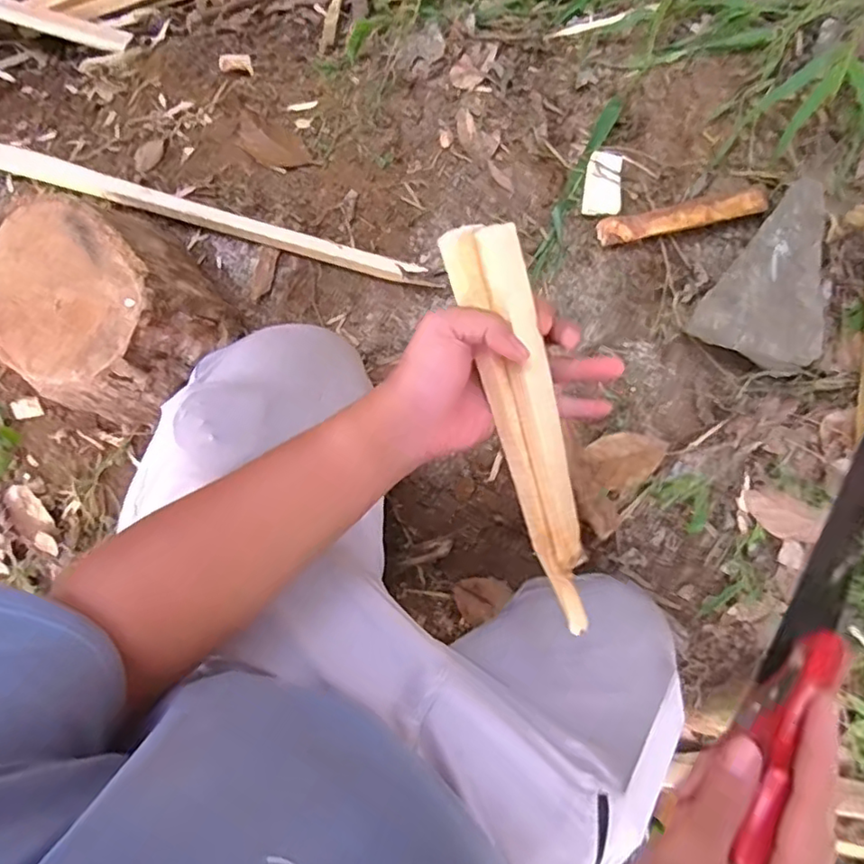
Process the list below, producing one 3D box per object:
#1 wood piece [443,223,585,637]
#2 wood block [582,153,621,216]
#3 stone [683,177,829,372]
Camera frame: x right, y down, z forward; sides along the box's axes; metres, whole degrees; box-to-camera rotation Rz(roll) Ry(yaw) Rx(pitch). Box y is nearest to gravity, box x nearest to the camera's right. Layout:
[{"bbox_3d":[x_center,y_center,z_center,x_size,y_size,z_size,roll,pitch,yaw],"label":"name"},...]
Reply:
[{"bbox_3d":[0.069,0.004,0.432,0.047,0.022,0.295,-16,99,-3],"label":"wood piece"},{"bbox_3d":[0.194,-0.280,0.688,0.040,0.004,0.068,7,96,12],"label":"wood block"},{"bbox_3d":[0.352,-0.150,0.607,0.118,0.048,0.168,32,104,14],"label":"stone"}]

